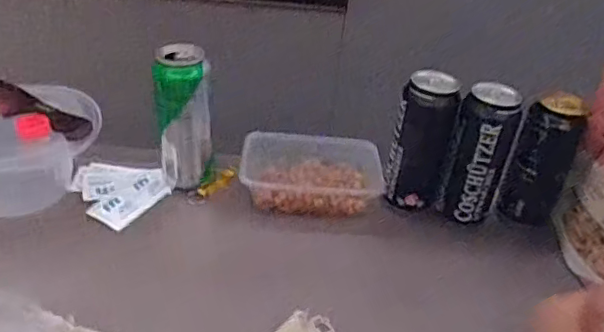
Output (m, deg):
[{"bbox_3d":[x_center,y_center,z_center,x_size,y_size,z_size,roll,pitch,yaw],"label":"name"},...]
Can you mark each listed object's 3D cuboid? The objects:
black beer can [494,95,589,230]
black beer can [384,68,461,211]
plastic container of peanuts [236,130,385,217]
[{"bbox_3d":[0.288,-0.010,0.682,0.066,0.154,0.064,5,33,-3],"label":"black beer can"},{"bbox_3d":[0.140,-0.033,0.684,0.065,0.157,0.064,5,33,-3],"label":"black beer can"},{"bbox_3d":[0.011,0.005,0.710,0.167,0.071,0.087,6,33,-1],"label":"plastic container of peanuts"}]

